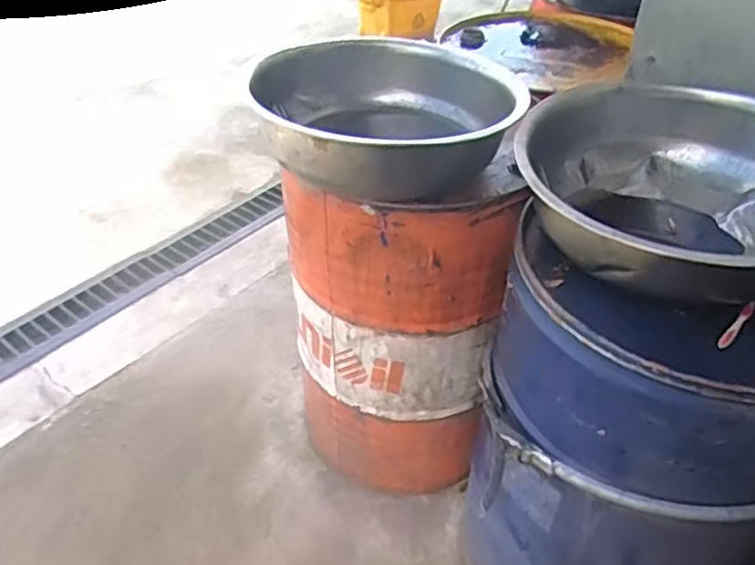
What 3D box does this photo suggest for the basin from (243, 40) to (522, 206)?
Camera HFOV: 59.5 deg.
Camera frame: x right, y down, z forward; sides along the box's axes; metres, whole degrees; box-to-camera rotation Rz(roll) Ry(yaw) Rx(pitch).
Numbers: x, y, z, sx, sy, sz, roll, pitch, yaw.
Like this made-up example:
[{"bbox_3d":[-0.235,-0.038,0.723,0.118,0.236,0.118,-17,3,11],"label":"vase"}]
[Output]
[{"bbox_3d":[0.014,-0.292,1.227,0.446,0.183,0.446,1,40,-1],"label":"basin"}]

